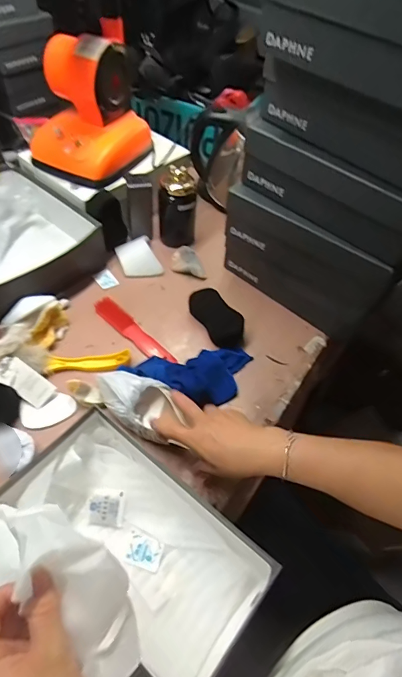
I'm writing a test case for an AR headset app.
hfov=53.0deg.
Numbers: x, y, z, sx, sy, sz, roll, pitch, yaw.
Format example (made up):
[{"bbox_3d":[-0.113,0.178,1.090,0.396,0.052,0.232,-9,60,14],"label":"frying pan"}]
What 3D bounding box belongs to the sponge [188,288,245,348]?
[{"bbox_3d":[0.030,-0.038,0.722,0.055,0.035,0.128,-25,58,-22],"label":"sponge"}]

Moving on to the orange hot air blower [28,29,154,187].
[{"bbox_3d":[-0.214,-0.434,0.763,0.177,0.189,0.190,23,54,12],"label":"orange hot air blower"}]

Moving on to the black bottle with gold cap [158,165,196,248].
[{"bbox_3d":[-0.048,-0.263,0.813,0.071,0.154,0.061,-1,52,-7],"label":"black bottle with gold cap"}]

